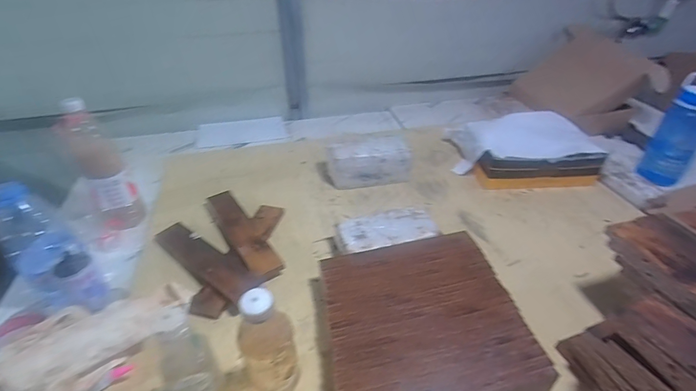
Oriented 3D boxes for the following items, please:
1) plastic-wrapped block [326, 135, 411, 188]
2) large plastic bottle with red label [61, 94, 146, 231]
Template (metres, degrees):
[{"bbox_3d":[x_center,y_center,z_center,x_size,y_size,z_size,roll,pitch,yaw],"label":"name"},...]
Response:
[{"bbox_3d":[0.055,-0.088,0.994,0.216,0.102,0.103,-12,38,-15],"label":"plastic-wrapped block"},{"bbox_3d":[-0.531,-0.056,0.802,0.080,0.268,0.086,29,45,33],"label":"large plastic bottle with red label"}]

